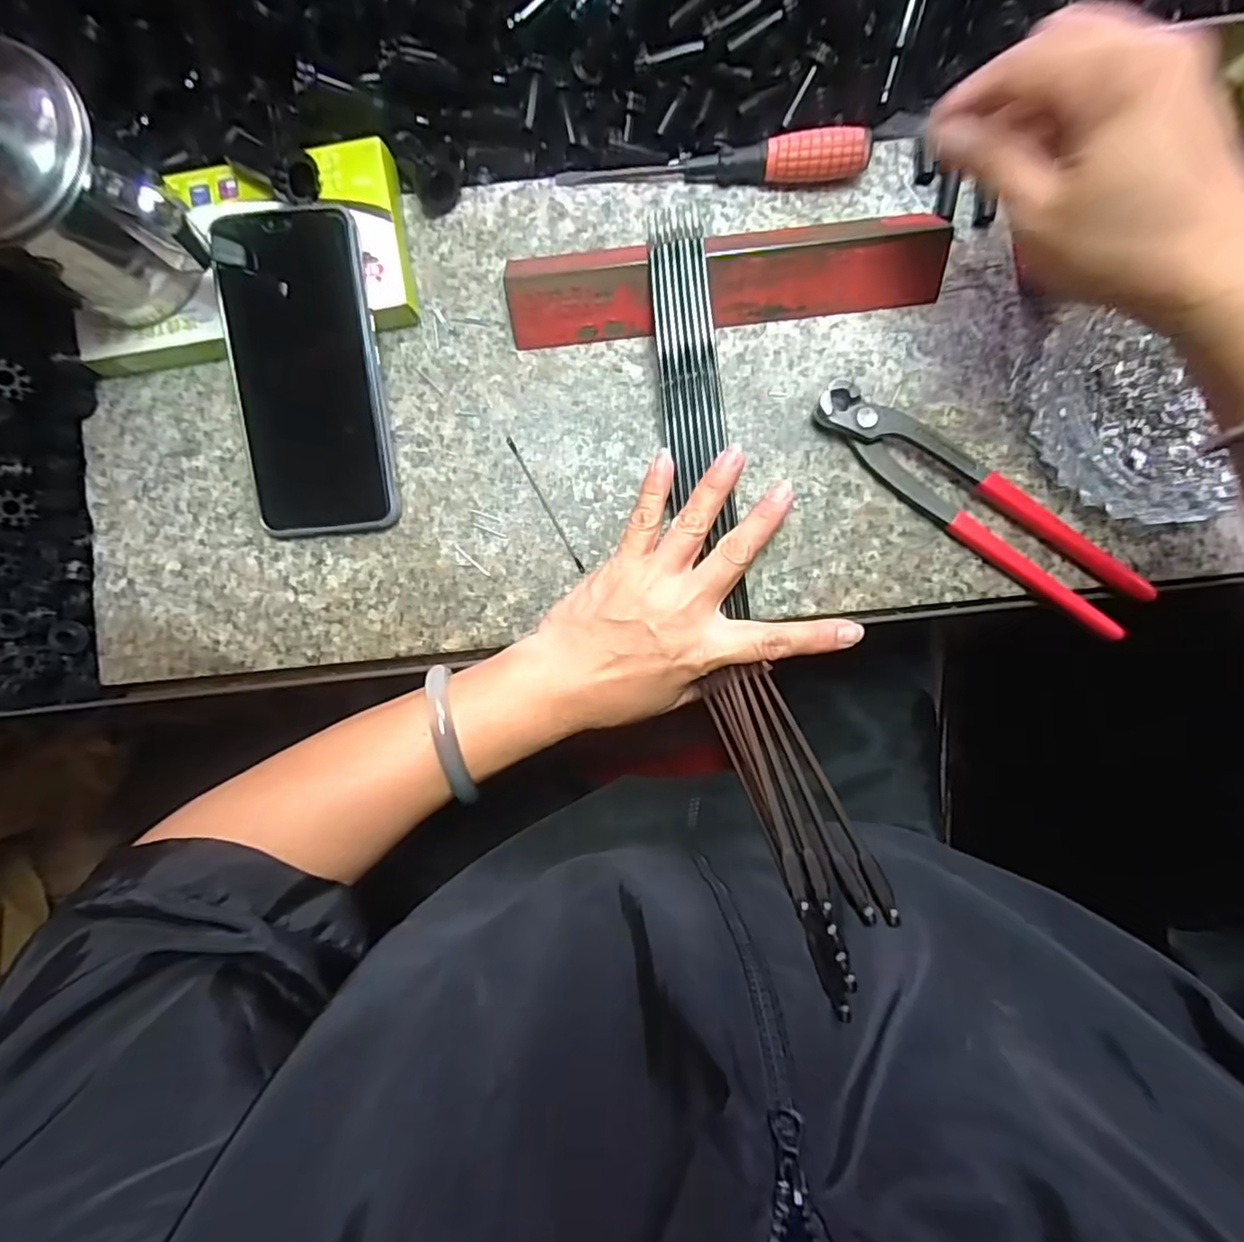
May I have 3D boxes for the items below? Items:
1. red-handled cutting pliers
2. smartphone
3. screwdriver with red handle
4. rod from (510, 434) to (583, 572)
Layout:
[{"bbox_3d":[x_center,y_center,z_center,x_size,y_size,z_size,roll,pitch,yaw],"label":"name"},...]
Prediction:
[{"bbox_3d":[0.187,-0.062,0.323,0.194,0.020,0.040,35,89,2],"label":"red-handled cutting pliers"},{"bbox_3d":[-0.164,-0.125,0.318,0.075,0.012,0.156,-5,98,6],"label":"smartphone"},{"bbox_3d":[0.048,-0.244,0.325,0.160,0.023,0.017,0,88,1],"label":"screwdriver with red handle"},{"bbox_3d":[-0.042,-0.064,0.335,0.004,0.004,0.084,-29,88,0],"label":"rod"}]

